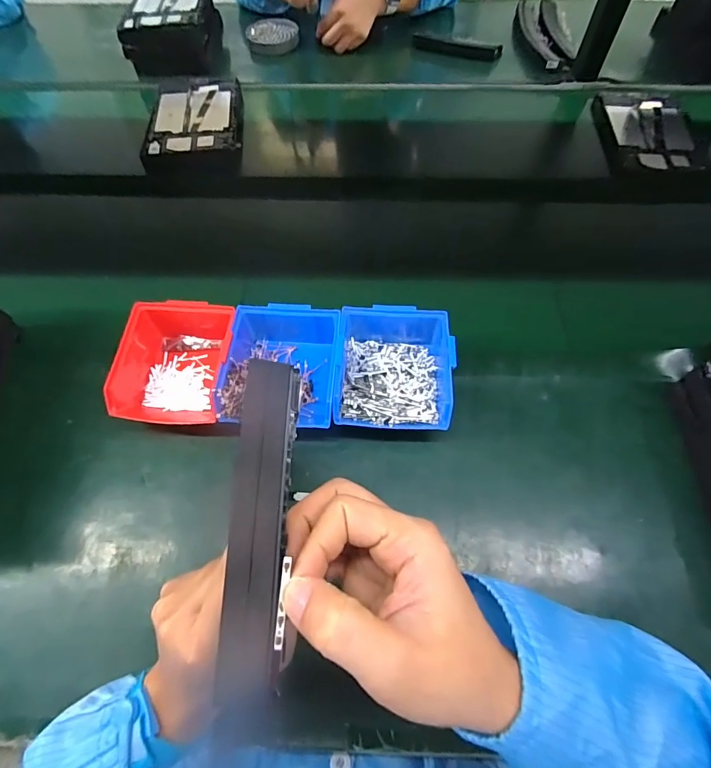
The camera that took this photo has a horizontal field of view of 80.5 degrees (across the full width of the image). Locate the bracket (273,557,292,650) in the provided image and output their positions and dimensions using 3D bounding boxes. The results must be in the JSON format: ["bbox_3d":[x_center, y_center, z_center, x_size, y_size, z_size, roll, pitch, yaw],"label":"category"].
[{"bbox_3d":[-0.033,0.099,0.189,0.004,0.004,0.037,3,76,2],"label":"bracket"}]

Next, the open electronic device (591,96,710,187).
[{"bbox_3d":[0.529,-0.443,0.754,0.160,0.026,0.240,-1,60,-1],"label":"open electronic device"}]

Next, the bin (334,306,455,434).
[{"bbox_3d":[0.043,-0.020,0.477,0.126,0.062,0.150,2,62,2],"label":"bin"}]

